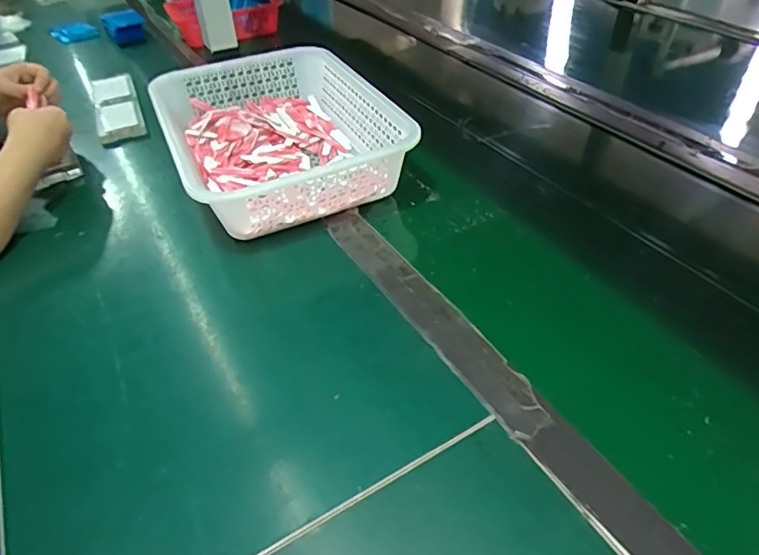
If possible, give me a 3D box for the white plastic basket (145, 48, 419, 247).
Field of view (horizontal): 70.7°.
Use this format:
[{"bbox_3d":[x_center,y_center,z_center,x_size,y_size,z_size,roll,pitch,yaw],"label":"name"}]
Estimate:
[{"bbox_3d":[-0.133,-0.189,0.702,0.267,0.085,0.342,-19,45,-17],"label":"white plastic basket"}]

